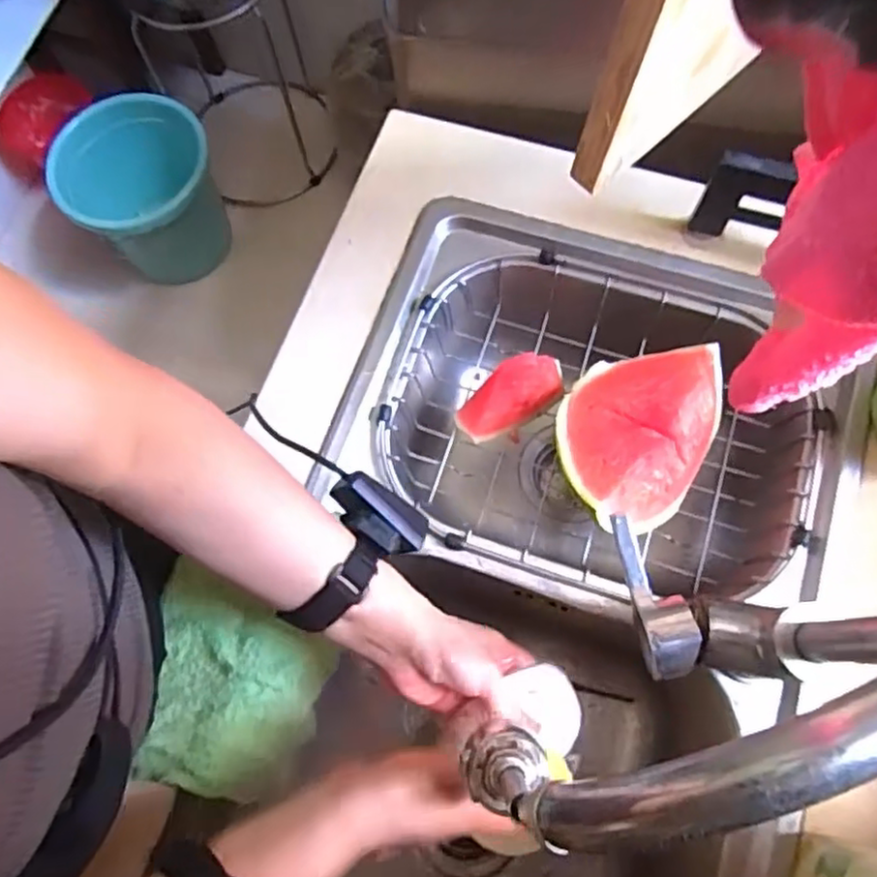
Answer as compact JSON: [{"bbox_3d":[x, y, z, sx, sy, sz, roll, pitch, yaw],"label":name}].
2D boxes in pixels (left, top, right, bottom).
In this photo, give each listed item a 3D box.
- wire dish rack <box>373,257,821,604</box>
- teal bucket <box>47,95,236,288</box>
[{"bbox_3d":[0.142,-0.014,0.609,0.386,0.094,0.290,16,74,7],"label":"wire dish rack"},{"bbox_3d":[-0.623,-0.511,1.480,0.307,0.296,0.294,-1,72,2],"label":"teal bucket"}]

